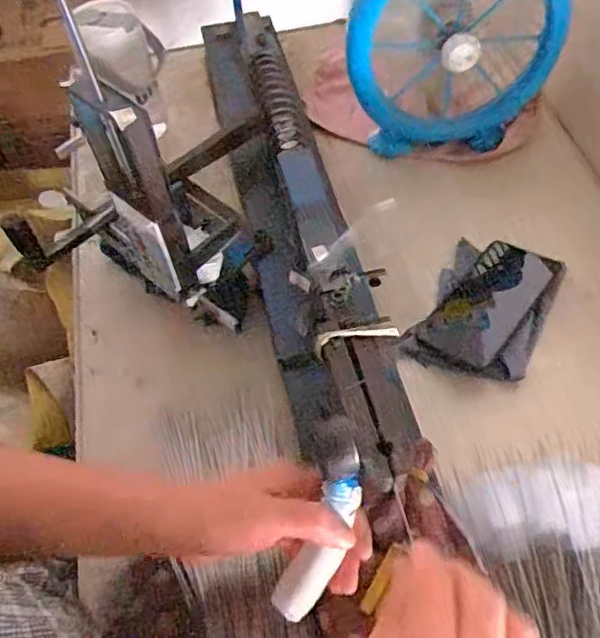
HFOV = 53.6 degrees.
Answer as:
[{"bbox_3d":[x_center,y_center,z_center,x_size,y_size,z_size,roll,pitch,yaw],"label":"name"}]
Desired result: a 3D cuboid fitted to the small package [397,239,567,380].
[{"bbox_3d":[0.186,-0.012,0.588,0.111,0.033,0.159,25,62,17],"label":"small package"}]

